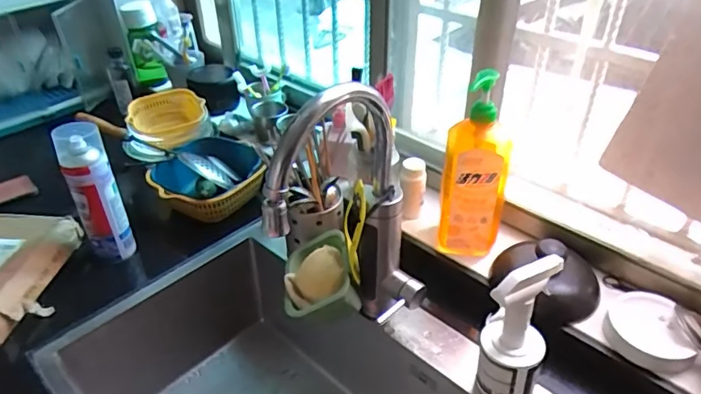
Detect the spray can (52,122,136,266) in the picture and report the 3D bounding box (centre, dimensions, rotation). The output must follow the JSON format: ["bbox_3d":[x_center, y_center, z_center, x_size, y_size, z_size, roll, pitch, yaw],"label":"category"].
[{"bbox_3d":[-0.394,-0.001,0.808,0.065,0.231,0.051,-21,41,-25],"label":"spray can"}]

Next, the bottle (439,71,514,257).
[{"bbox_3d":[0.180,-0.043,0.749,0.086,0.274,0.070,7,37,10],"label":"bottle"}]

